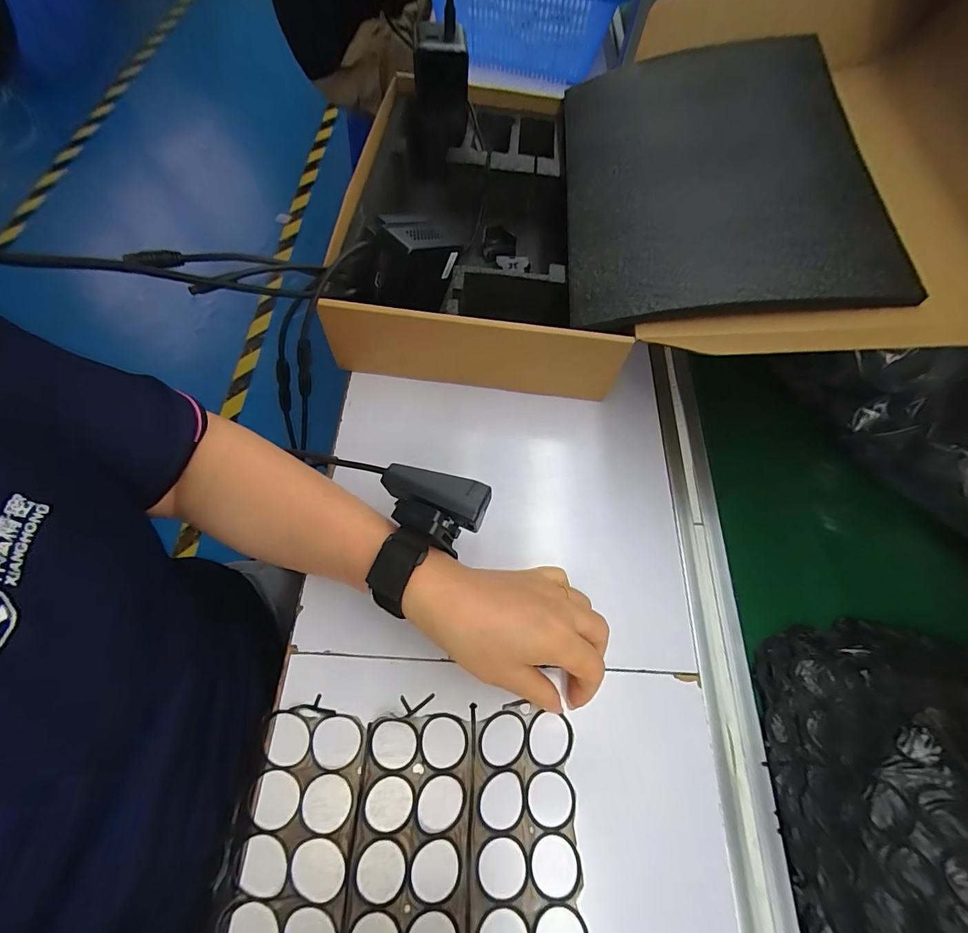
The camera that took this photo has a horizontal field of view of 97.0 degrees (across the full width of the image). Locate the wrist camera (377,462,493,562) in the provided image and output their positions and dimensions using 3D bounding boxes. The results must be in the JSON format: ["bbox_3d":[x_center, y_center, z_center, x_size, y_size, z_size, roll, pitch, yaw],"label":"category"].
[{"bbox_3d":[-0.035,0.027,0.285,0.069,0.028,0.045,14,64,3],"label":"wrist camera"}]

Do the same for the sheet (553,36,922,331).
[{"bbox_3d":[0.201,-0.269,0.388,0.245,0.026,0.326,-2,67,12],"label":"sheet"}]

